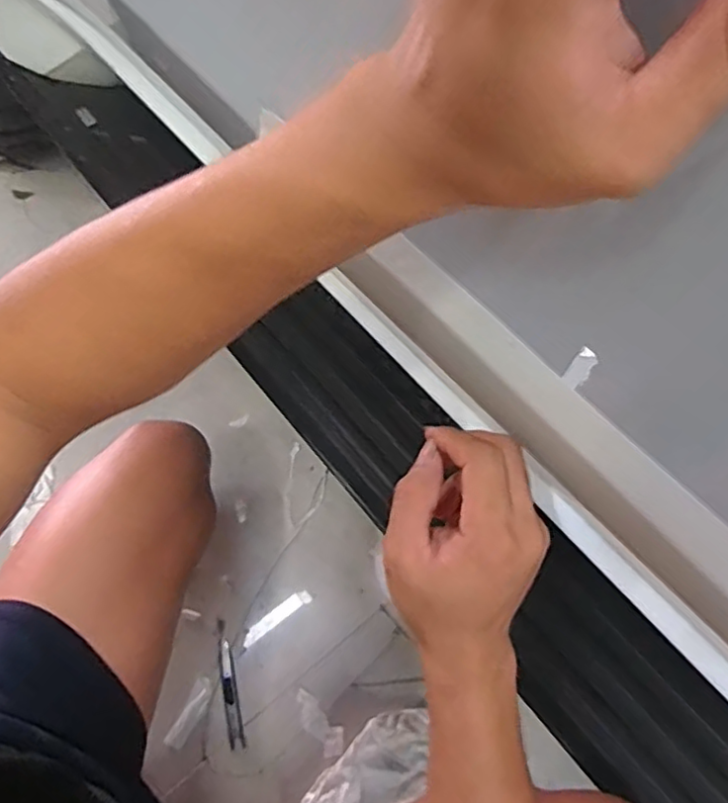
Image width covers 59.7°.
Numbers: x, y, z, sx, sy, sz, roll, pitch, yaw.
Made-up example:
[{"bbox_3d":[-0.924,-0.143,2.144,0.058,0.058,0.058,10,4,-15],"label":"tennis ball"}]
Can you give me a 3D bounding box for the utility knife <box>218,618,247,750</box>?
[{"bbox_3d":[-0.182,0.375,0.848,0.022,0.016,0.161,-13,62,-10],"label":"utility knife"}]

